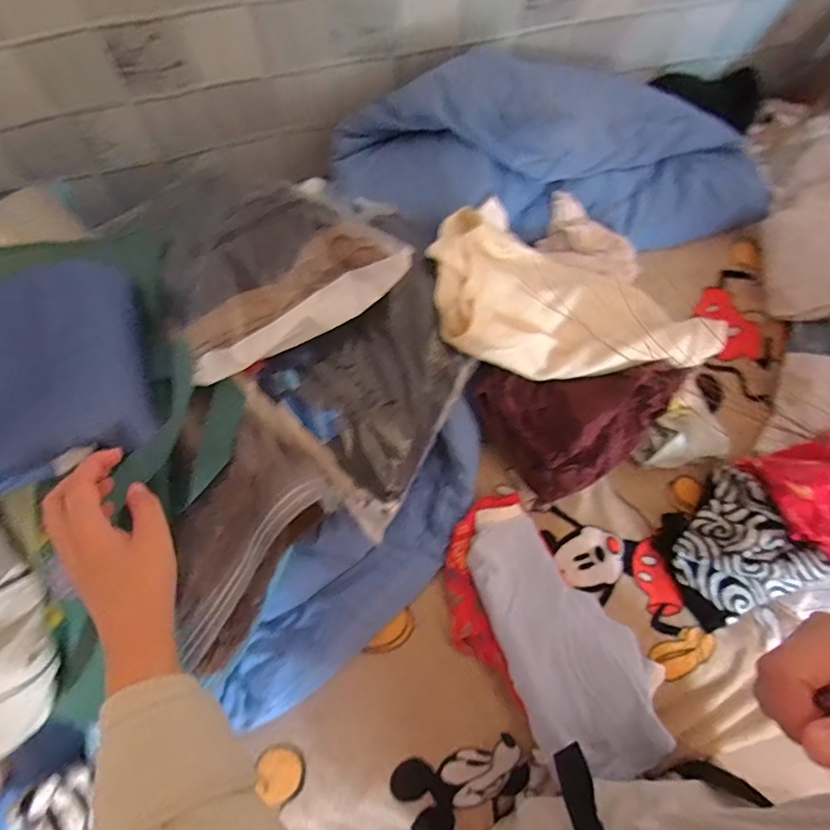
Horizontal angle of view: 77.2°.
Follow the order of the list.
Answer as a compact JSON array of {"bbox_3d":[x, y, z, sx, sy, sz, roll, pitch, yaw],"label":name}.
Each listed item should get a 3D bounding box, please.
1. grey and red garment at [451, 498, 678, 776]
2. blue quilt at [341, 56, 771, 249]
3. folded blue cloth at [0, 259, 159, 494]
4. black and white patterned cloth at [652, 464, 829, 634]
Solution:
[{"bbox_3d":[0.163,0.274,0.627,0.170,0.045,0.352,-36,73,-13],"label":"grey and red garment"},{"bbox_3d":[0.231,-0.398,0.790,0.662,0.163,0.270,-1,68,-15],"label":"blue quilt"},{"bbox_3d":[-0.318,-0.038,0.450,0.151,0.044,0.196,-22,71,-9],"label":"folded blue cloth"},{"bbox_3d":[0.396,0.163,0.655,0.150,0.073,0.165,-24,71,-10],"label":"black and white patterned cloth"}]

